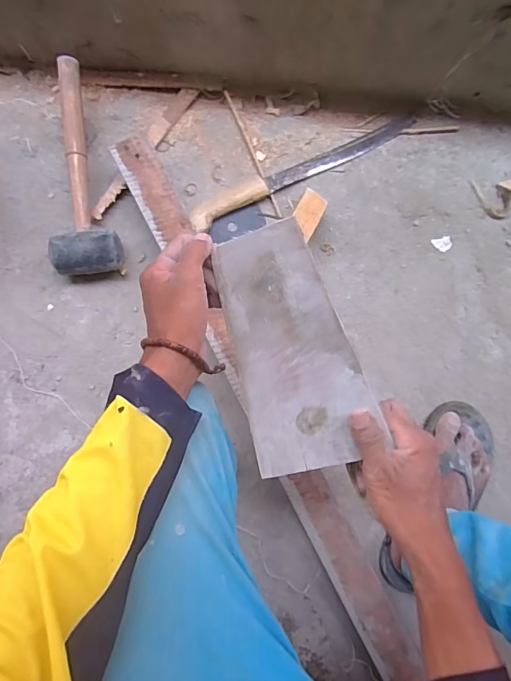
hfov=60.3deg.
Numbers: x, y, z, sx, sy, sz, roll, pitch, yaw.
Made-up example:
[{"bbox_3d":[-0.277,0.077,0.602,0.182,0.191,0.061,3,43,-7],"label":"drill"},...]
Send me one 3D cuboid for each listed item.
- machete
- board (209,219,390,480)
[{"bbox_3d":[0.082,-0.275,0.691,0.409,0.032,0.038,-30,87,-8],"label":"machete"},{"bbox_3d":[0.031,0.009,0.381,0.108,0.004,0.209,-16,93,14],"label":"board"}]

